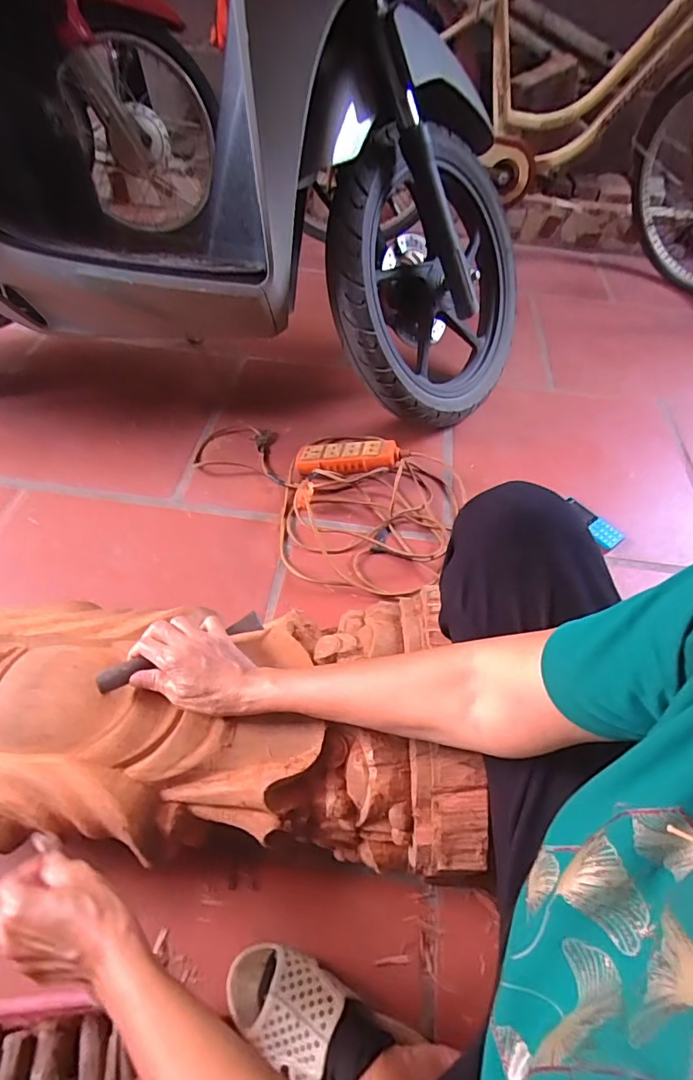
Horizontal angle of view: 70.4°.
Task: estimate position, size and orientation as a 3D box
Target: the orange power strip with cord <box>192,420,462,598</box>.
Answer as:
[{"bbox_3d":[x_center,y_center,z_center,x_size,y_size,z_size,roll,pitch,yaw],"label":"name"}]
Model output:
[{"bbox_3d":[-0.037,-0.102,0.905,0.486,0.084,0.356,19,53,10],"label":"orange power strip with cord"}]

